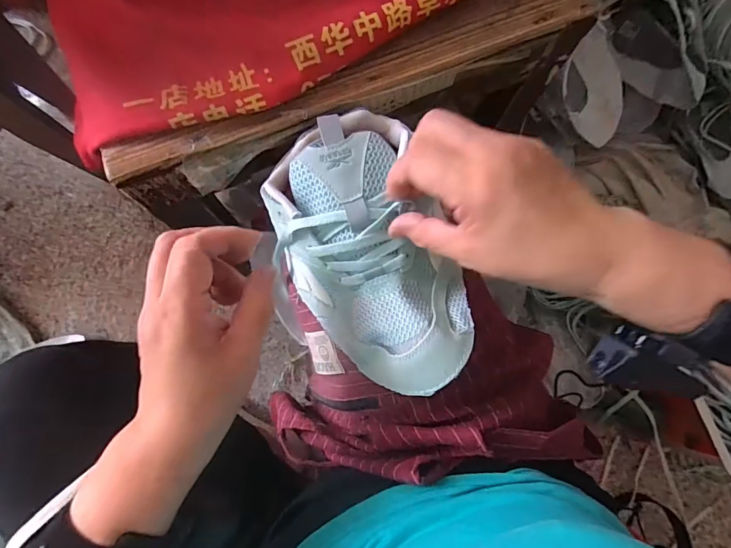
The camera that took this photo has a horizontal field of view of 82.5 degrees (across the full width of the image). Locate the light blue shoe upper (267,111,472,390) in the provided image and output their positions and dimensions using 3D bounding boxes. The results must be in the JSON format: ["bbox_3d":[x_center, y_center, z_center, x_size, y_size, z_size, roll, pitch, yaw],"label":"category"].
[{"bbox_3d":[0.002,-0.013,0.325,0.123,0.085,0.206,-18,82,-5],"label":"light blue shoe upper"}]

